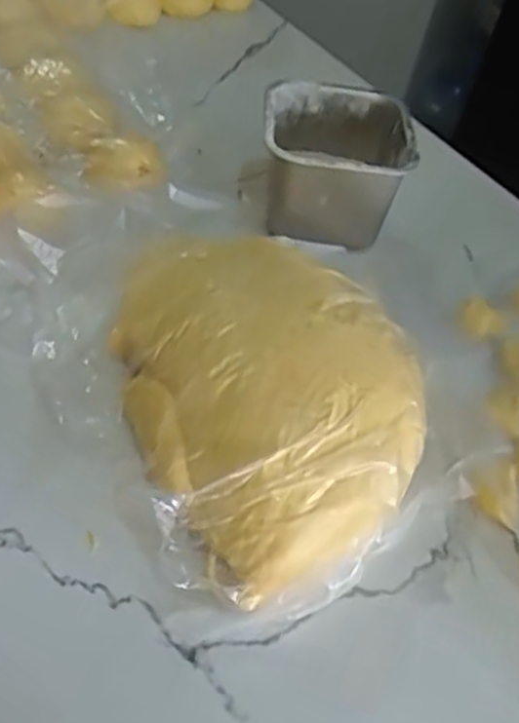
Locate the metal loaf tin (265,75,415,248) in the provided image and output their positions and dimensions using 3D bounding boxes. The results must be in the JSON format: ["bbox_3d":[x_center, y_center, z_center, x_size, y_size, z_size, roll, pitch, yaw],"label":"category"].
[{"bbox_3d":[0.059,-0.164,0.577,0.116,0.080,0.119,5,49,-4],"label":"metal loaf tin"}]

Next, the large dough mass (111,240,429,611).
[{"bbox_3d":[0.003,0.008,0.447,0.192,0.070,0.252,-25,58,-27],"label":"large dough mass"}]

